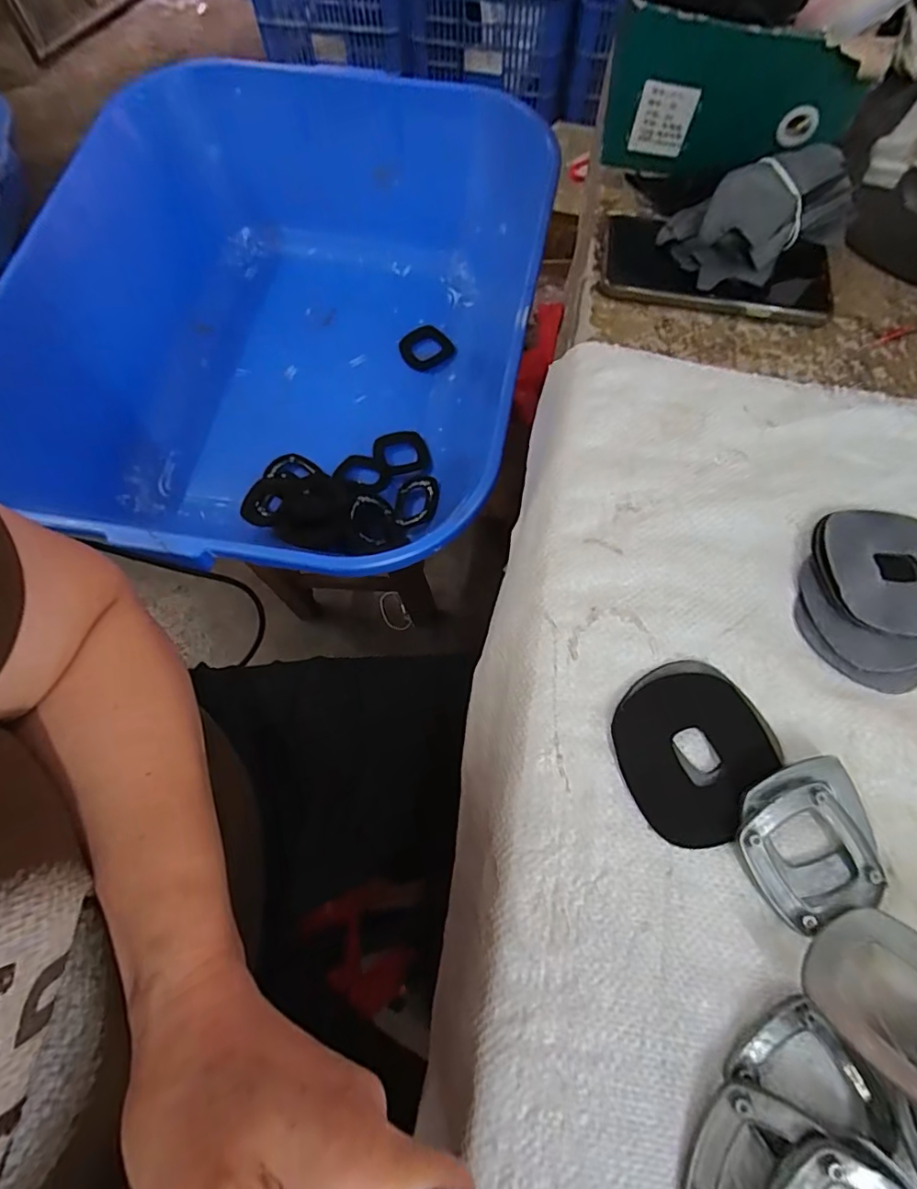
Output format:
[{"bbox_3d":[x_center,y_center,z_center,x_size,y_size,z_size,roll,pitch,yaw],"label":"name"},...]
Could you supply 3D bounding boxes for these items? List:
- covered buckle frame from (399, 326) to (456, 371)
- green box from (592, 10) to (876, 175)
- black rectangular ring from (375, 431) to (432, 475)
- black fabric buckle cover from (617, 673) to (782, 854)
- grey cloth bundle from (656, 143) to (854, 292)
[{"bbox_3d":[-0.041,-0.313,0.688,0.062,0.006,0.058,-33,82,-7],"label":"covered buckle frame"},{"bbox_3d":[0.195,-0.357,0.398,0.170,0.088,0.015,13,68,3],"label":"green box"},{"bbox_3d":[-0.066,-0.164,0.629,0.062,0.009,0.057,-10,69,-4],"label":"black rectangular ring"},{"bbox_3d":[0.122,0.082,0.277,0.076,0.006,0.079,-14,69,-8],"label":"black fabric buckle cover"},{"bbox_3d":[0.214,-0.261,0.382,0.117,0.051,0.072,-25,71,-11],"label":"grey cloth bundle"}]

